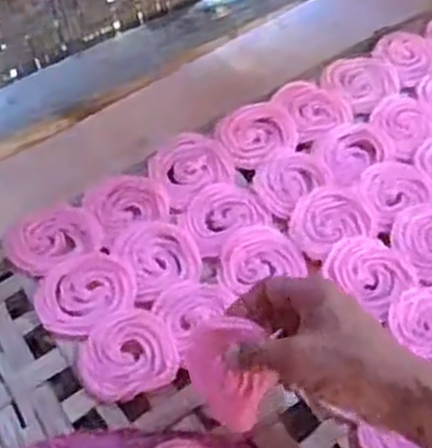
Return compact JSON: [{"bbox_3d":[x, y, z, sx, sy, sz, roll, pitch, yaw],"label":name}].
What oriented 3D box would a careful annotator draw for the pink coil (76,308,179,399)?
[{"bbox_3d":[-0.067,0.100,0.586,0.069,0.012,0.067,-2,50,3],"label":"pink coil"}]

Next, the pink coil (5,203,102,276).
[{"bbox_3d":[-0.139,0.012,0.660,0.078,0.011,0.059,-21,52,-13],"label":"pink coil"}]

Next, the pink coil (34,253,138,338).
[{"bbox_3d":[-0.107,0.058,0.630,0.078,0.013,0.073,-2,50,3],"label":"pink coil"}]

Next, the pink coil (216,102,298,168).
[{"bbox_3d":[0.041,-0.087,0.730,0.073,0.011,0.066,-22,52,-14],"label":"pink coil"}]

